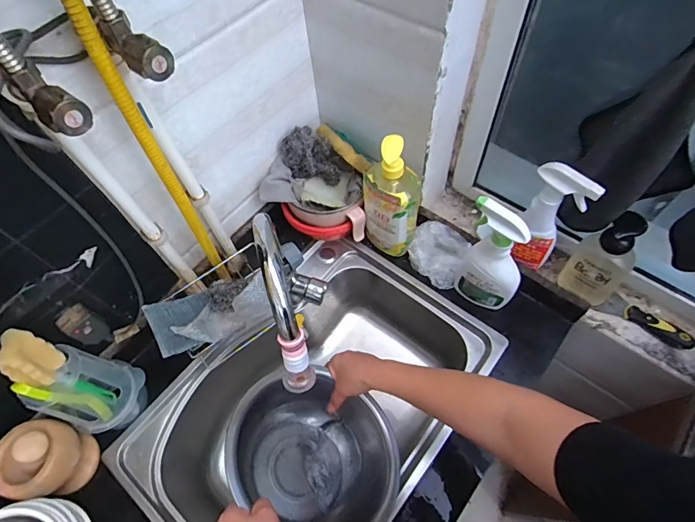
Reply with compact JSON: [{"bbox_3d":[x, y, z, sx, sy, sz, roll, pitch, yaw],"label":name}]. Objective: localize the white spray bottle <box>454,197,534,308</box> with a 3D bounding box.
[{"bbox_3d":[0.236,0.002,0.675,0.108,0.248,0.047,29,66,18],"label":"white spray bottle"}]

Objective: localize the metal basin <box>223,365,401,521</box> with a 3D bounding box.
[{"bbox_3d":[-0.038,0.262,0.546,0.217,0.126,0.217,8,43,-8],"label":"metal basin"}]

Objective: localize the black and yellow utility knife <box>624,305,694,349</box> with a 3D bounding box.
[{"bbox_3d":[0.544,0.115,0.720,0.109,0.024,0.028,31,67,19],"label":"black and yellow utility knife"}]

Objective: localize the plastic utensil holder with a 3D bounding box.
[{"bbox_3d":[-0.383,0.200,0.632,0.065,0.194,0.109,11,62,10],"label":"plastic utensil holder"}]

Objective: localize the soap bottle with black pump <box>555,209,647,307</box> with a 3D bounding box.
[{"bbox_3d":[0.427,0.000,0.683,0.051,0.189,0.087,-38,65,-16],"label":"soap bottle with black pump"}]

